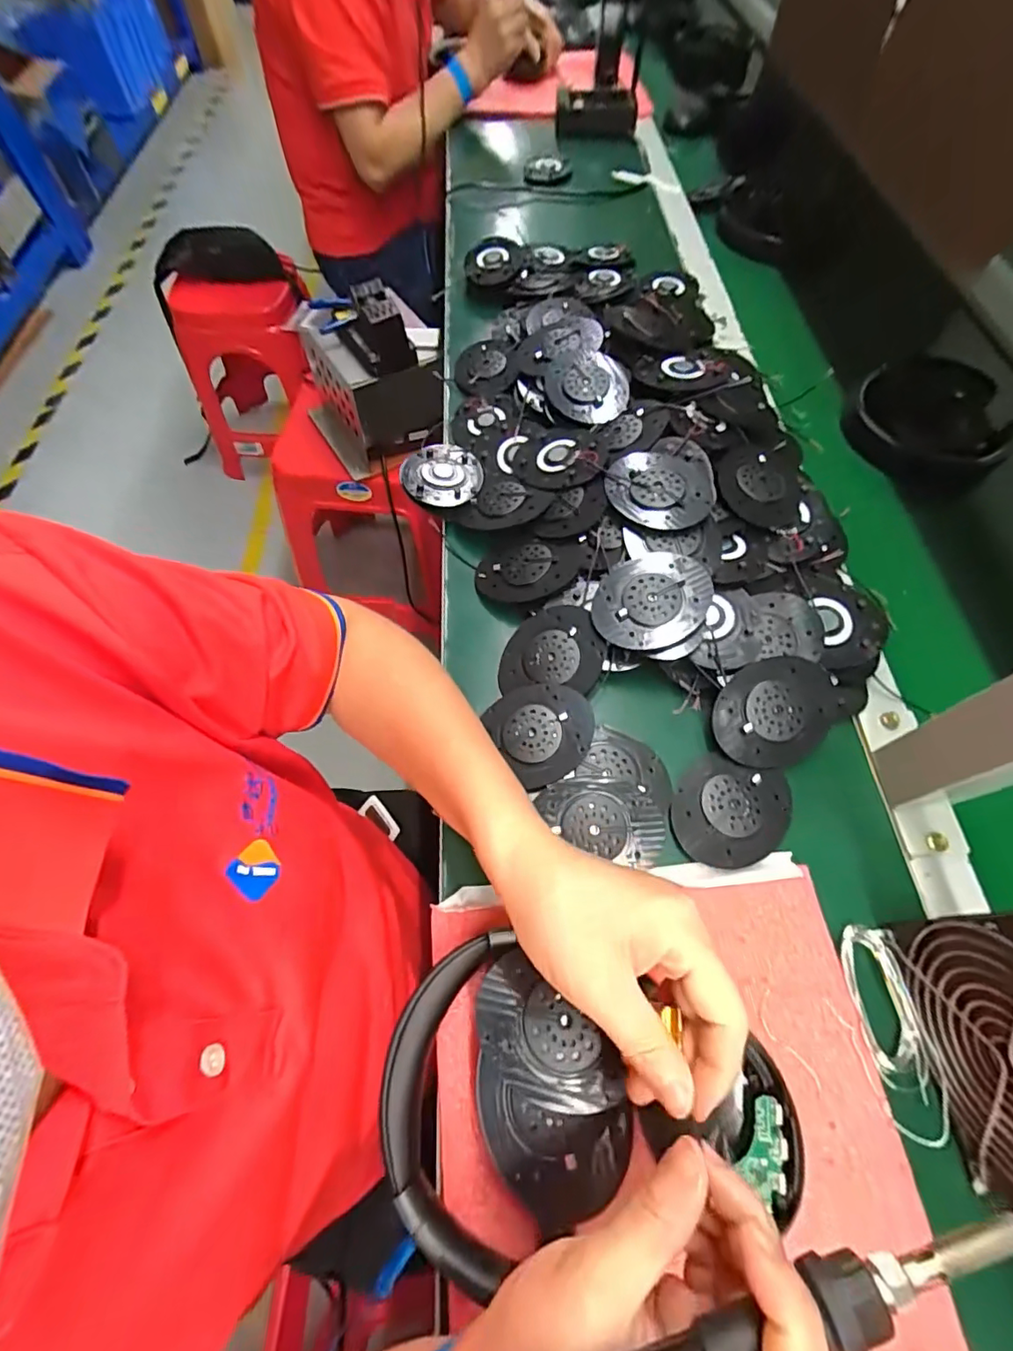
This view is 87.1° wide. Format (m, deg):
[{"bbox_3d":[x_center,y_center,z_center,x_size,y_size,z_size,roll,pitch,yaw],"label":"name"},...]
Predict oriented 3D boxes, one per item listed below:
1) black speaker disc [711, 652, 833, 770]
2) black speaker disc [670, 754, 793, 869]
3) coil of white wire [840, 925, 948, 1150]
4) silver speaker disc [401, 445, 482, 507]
[{"bbox_3d":[0.186,0.025,0.367,0.087,0.008,0.067,-19,83,-4],"label":"black speaker disc"},{"bbox_3d":[0.148,0.090,0.349,0.073,0.006,0.069,0,62,-1],"label":"black speaker disc"},{"bbox_3d":[0.211,0.192,0.292,0.035,0.011,0.098,-2,63,-2],"label":"coil of white wire"},{"bbox_3d":[-0.056,-0.179,0.469,0.068,0.015,0.075,-2,63,-2],"label":"silver speaker disc"}]

